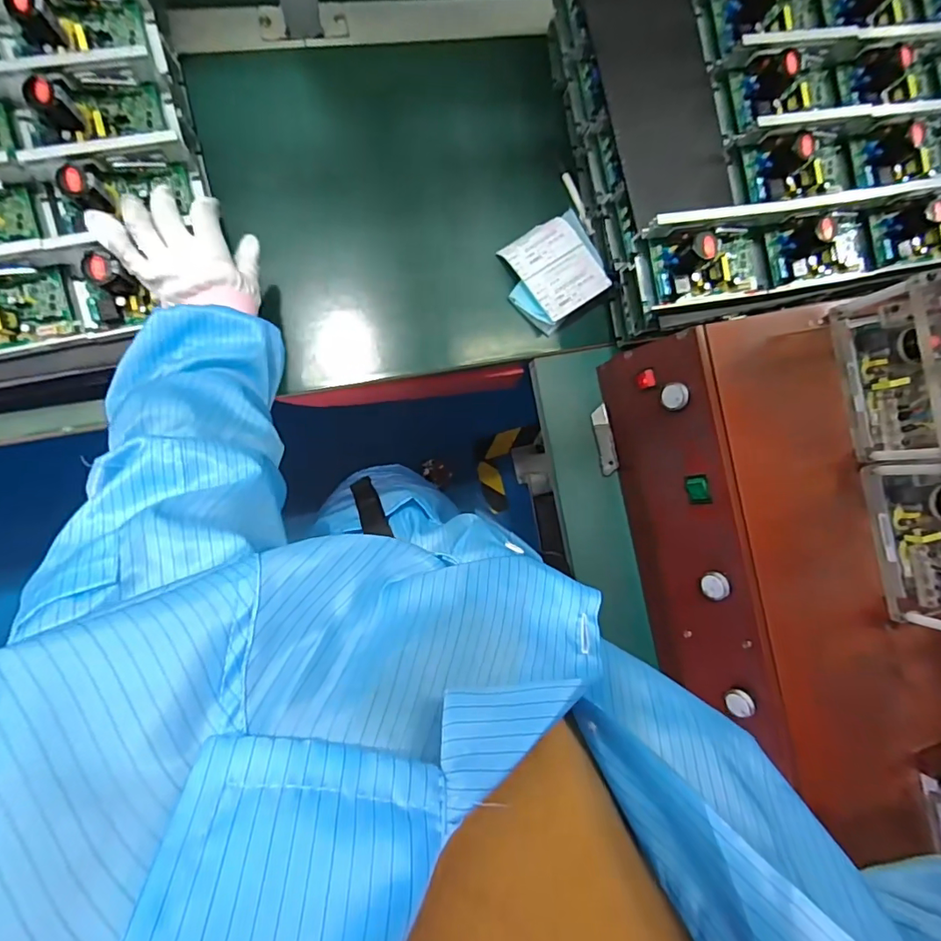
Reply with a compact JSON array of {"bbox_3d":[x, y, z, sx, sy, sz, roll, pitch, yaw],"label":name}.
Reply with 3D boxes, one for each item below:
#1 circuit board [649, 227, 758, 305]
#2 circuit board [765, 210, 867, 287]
[{"bbox_3d":[0.240,-0.204,0.491,0.113,0.045,0.059,-12,91,-9],"label":"circuit board"},{"bbox_3d":[0.368,-0.233,0.524,0.124,0.062,0.060,-14,91,-9],"label":"circuit board"}]

